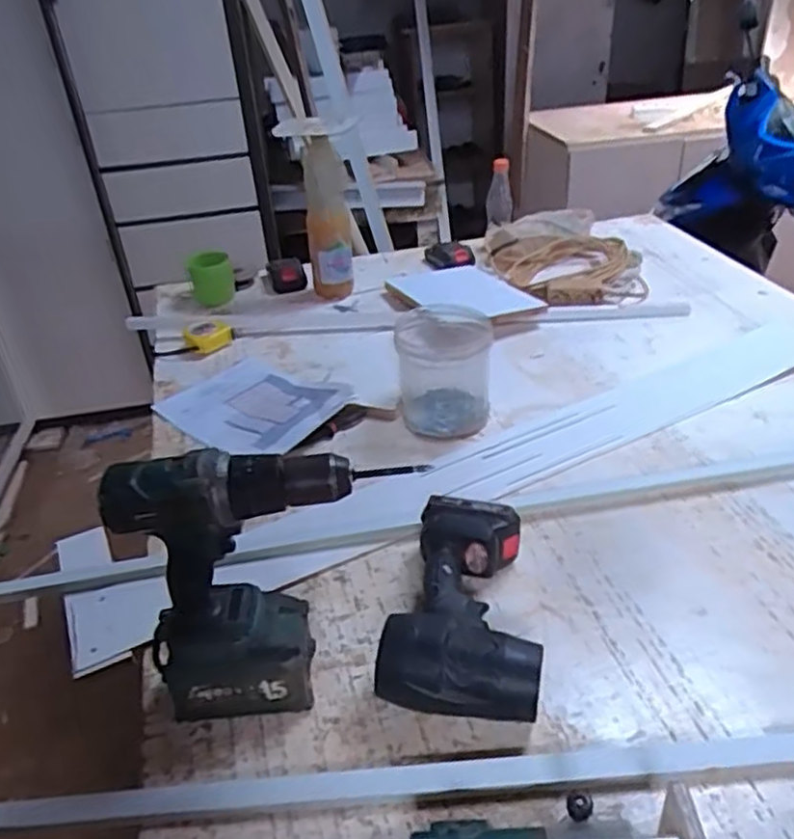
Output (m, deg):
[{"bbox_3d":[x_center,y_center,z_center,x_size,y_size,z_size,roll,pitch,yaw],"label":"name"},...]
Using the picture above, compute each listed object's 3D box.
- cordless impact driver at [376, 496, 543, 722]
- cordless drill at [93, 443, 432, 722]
[{"bbox_3d":[0.079,0.199,0.757,0.146,0.088,0.247,5,33,12],"label":"cordless impact driver"},{"bbox_3d":[-0.127,0.155,0.668,0.224,0.291,0.073,-5,33,-4],"label":"cordless drill"}]

